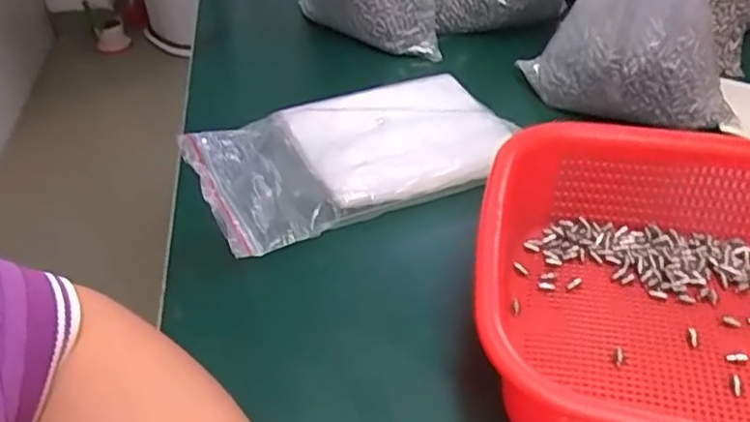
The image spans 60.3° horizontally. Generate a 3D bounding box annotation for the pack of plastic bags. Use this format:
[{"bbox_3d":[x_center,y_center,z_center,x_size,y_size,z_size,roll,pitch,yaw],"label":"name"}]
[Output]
[{"bbox_3d":[-0.019,-0.049,0.481,0.220,0.016,0.153,-16,42,-15],"label":"pack of plastic bags"}]

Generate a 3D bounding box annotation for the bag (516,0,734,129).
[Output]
[{"bbox_3d":[0.202,-0.163,0.471,0.131,0.194,0.094,-7,41,-5],"label":"bag"}]

